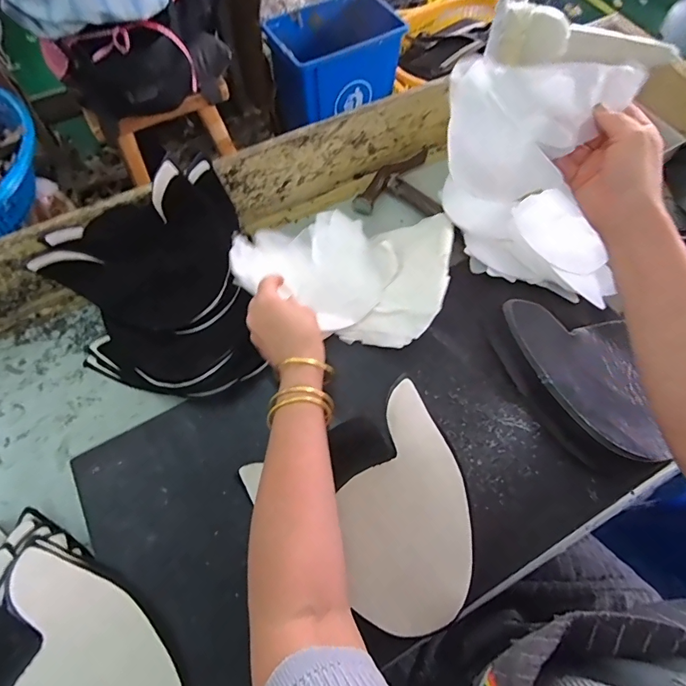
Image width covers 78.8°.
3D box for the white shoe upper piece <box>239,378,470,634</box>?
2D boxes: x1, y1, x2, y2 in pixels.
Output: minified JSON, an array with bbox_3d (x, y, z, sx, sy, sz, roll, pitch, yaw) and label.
[{"bbox_3d":[0.034,0.159,0.388,0.187,0.009,0.190,-28,67,-12],"label":"white shoe upper piece"}]

